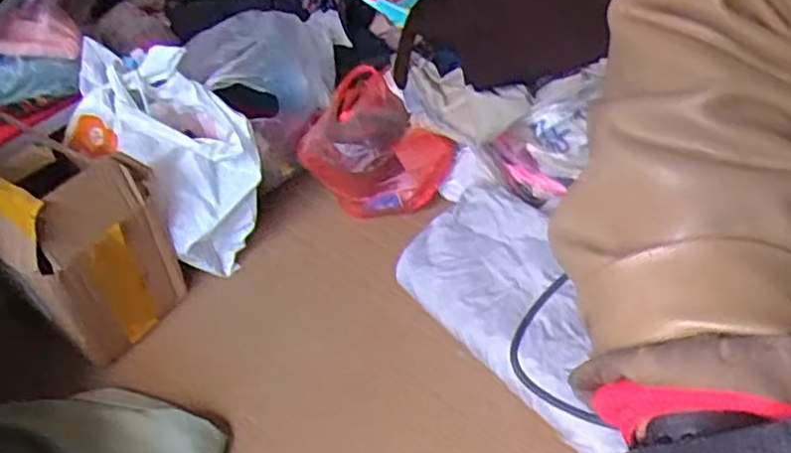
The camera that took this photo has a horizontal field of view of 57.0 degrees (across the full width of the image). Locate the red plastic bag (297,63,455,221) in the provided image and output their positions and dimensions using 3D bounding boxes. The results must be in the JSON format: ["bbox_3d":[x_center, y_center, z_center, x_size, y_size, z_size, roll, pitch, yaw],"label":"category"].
[{"bbox_3d":[-0.032,-0.090,0.954,0.145,0.136,0.175,-34,50,-24],"label":"red plastic bag"}]

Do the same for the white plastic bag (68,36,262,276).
[{"bbox_3d":[-0.303,-0.099,0.923,0.155,0.235,0.284,-37,51,-26],"label":"white plastic bag"}]

